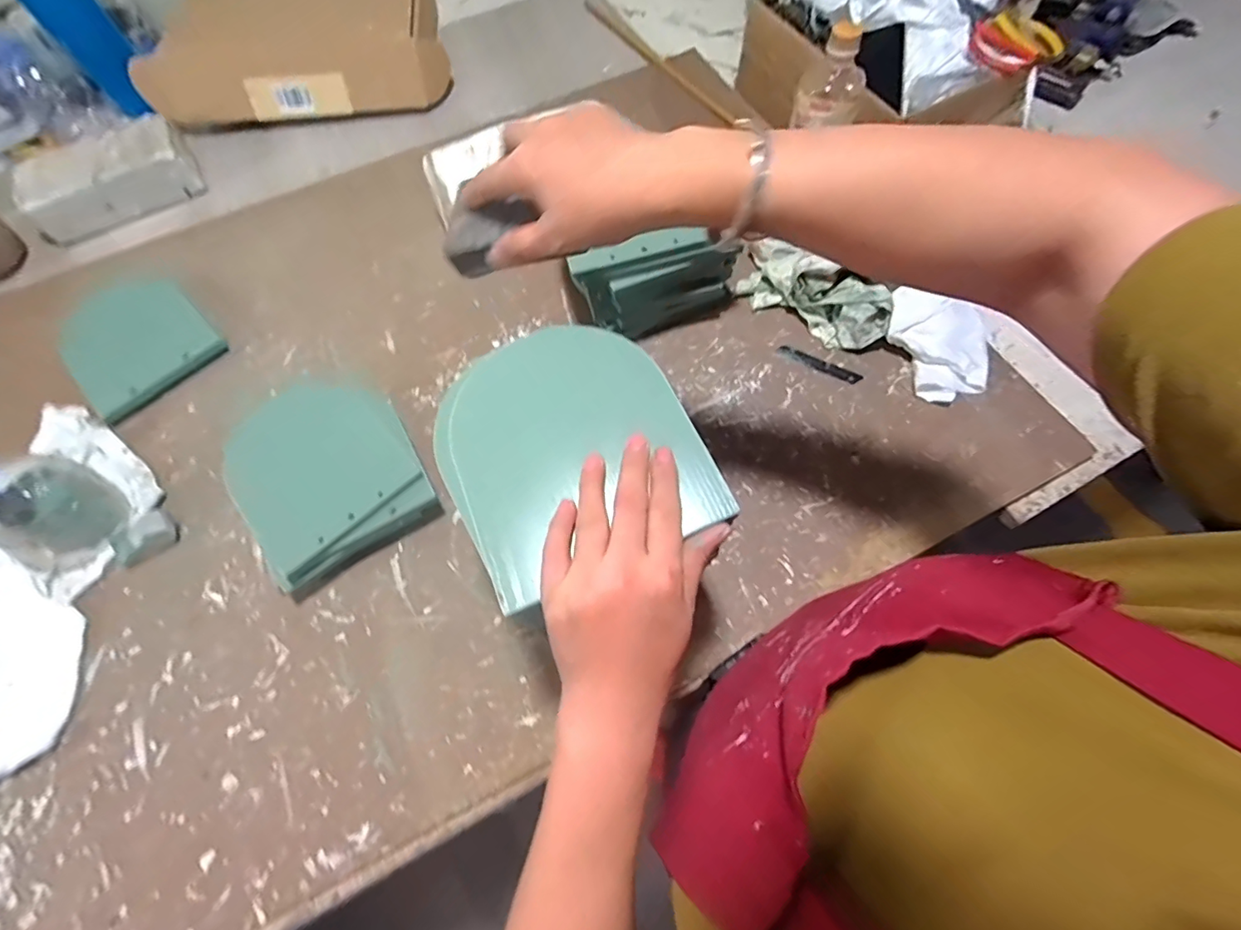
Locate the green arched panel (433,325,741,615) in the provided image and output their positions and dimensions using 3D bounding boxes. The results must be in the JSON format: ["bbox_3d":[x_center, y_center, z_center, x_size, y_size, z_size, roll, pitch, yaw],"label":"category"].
[{"bbox_3d":[-0.033,-0.012,0.333,0.151,0.020,0.164,-24,67,-8],"label":"green arched panel"}]

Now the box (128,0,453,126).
[{"bbox_3d":[-0.495,-0.666,0.788,0.427,0.156,0.252,-10,66,-2],"label":"box"}]

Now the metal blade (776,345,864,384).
[{"bbox_3d":[0.230,-0.116,0.605,0.097,0.004,0.017,26,70,15],"label":"metal blade"}]

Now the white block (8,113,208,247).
[{"bbox_3d":[-0.711,-0.400,0.728,0.205,0.059,0.118,-26,68,-9],"label":"white block"}]

